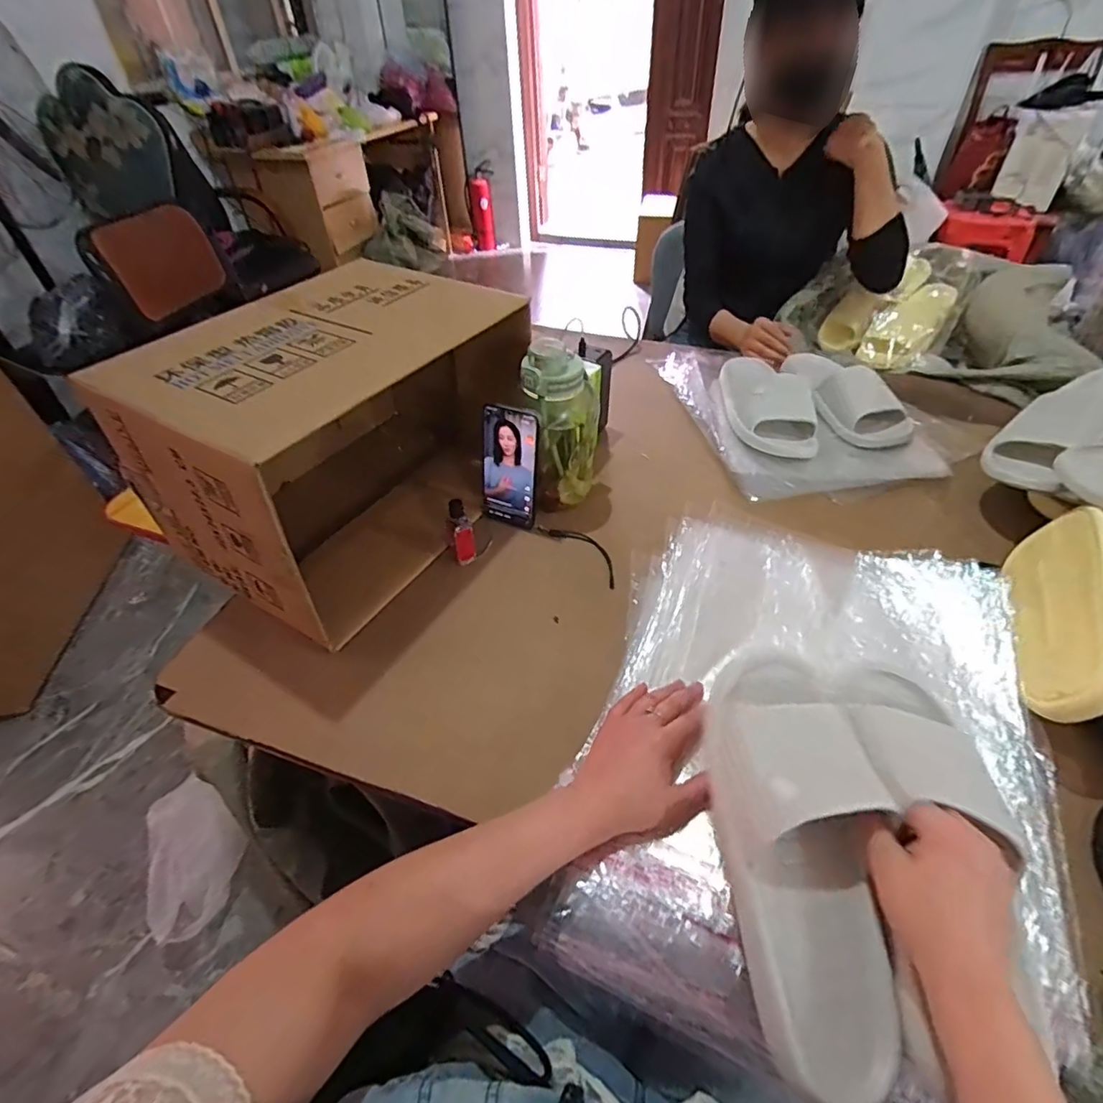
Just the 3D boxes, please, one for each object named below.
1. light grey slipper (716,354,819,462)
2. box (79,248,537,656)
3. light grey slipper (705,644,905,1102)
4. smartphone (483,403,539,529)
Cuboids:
[{"bbox_3d":[0.342,-0.259,0.883,0.118,0.086,0.266,3,45,7],"label":"light grey slipper"},{"bbox_3d":[-0.240,-0.141,0.660,0.261,0.258,0.384,22,50,24],"label":"box"},{"bbox_3d":[0.173,0.199,0.390,0.108,0.072,0.273,-1,63,2],"label":"light grey slipper"},{"bbox_3d":[-0.052,-0.104,0.690,0.070,0.154,0.012,17,38,15],"label":"smartphone"}]

